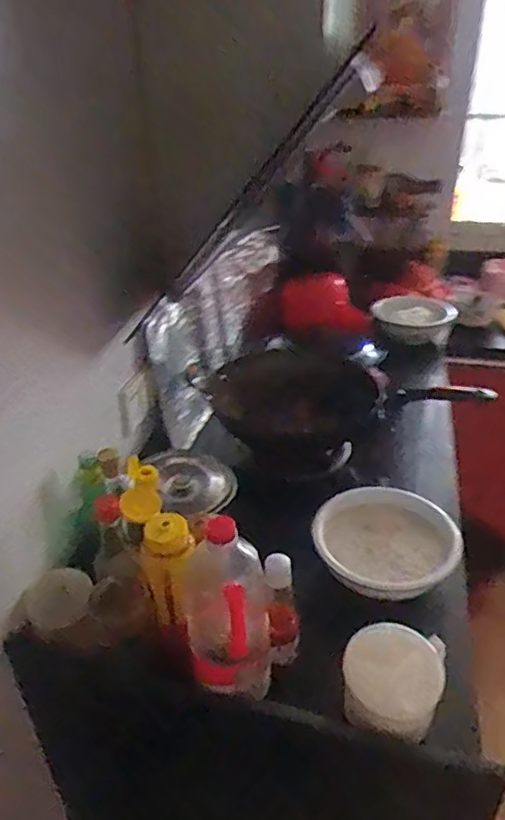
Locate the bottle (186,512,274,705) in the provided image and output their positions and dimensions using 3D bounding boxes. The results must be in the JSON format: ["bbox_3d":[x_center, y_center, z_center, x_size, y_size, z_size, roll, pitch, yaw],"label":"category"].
[{"bbox_3d":[-0.028,0.229,0.689,0.100,0.240,0.085,-4,32,-4],"label":"bottle"}]

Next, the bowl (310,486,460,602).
[{"bbox_3d":[0.209,0.201,0.954,0.218,0.087,0.254,-1,32,1],"label":"bowl"}]

